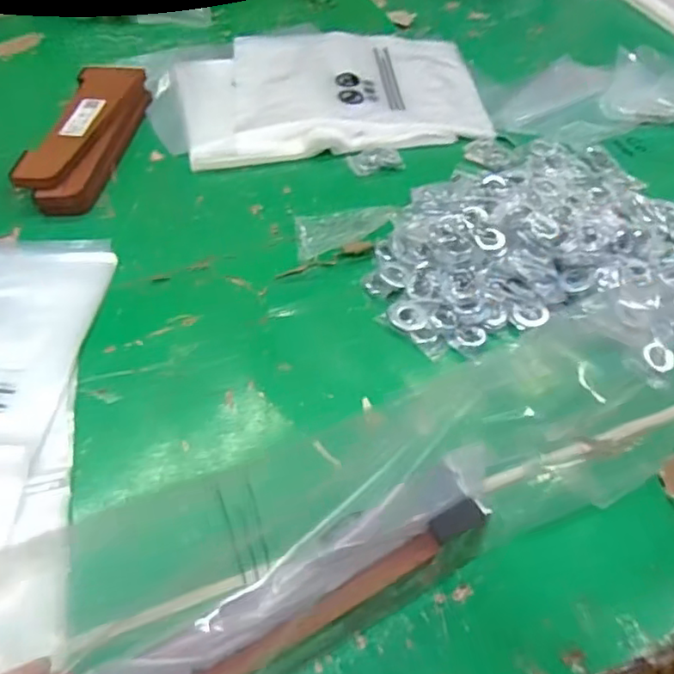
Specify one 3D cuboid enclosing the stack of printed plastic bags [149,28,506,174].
[{"bbox_3d":[-0.028,-0.347,0.857,0.443,0.025,0.280,-9,51,-10],"label":"stack of printed plastic bags"}]

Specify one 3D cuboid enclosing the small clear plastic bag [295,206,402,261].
[{"bbox_3d":[0.013,-0.122,0.674,0.116,0.020,0.066,-9,49,0],"label":"small clear plastic bag"}]

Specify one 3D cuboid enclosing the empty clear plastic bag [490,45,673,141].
[{"bbox_3d":[0.406,-0.346,0.872,0.396,0.033,0.206,-5,51,-6],"label":"empty clear plastic bag"}]

